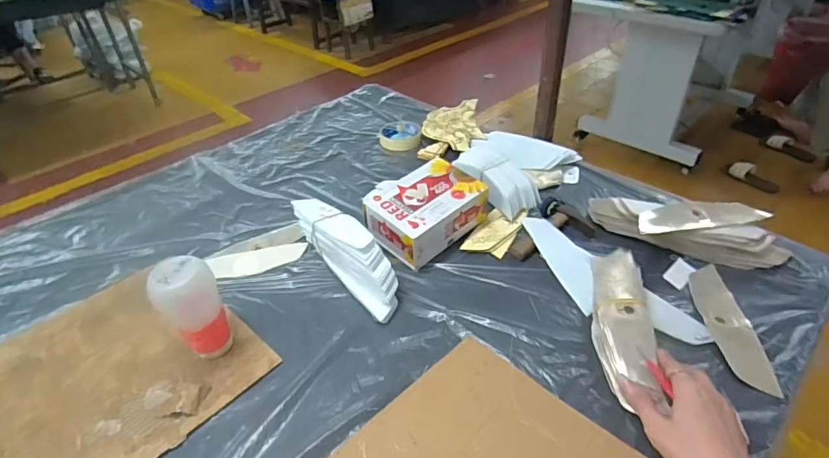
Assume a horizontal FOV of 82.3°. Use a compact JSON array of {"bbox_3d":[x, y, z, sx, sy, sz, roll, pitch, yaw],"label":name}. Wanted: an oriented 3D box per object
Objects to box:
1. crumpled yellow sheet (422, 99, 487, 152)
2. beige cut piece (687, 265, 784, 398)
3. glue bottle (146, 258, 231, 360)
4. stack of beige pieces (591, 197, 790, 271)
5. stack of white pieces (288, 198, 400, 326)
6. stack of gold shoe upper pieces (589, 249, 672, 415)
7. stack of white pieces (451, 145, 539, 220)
[{"bbox_3d":[0.079,-0.220,0.997,0.121,0.017,0.203,-3,38,0],"label":"crumpled yellow sheet"},{"bbox_3d":[0.378,0.110,0.577,0.052,0.012,0.184,3,38,7],"label":"beige cut piece"},{"bbox_3d":[-0.251,0.095,0.545,0.060,0.126,0.052,-24,42,-25],"label":"glue bottle"},{"bbox_3d":[0.386,0.000,0.676,0.262,0.053,0.072,13,40,19],"label":"stack of beige pieces"},{"bbox_3d":[-0.093,0.023,0.655,0.056,0.082,0.230,-28,57,-29],"label":"stack of white pieces"},{"bbox_3d":[0.243,0.104,0.551,0.065,0.036,0.199,6,42,11],"label":"stack of gold shoe upper pieces"},{"bbox_3d":[0.131,-0.092,0.800,0.079,0.046,0.182,-20,41,-22],"label":"stack of white pieces"}]

